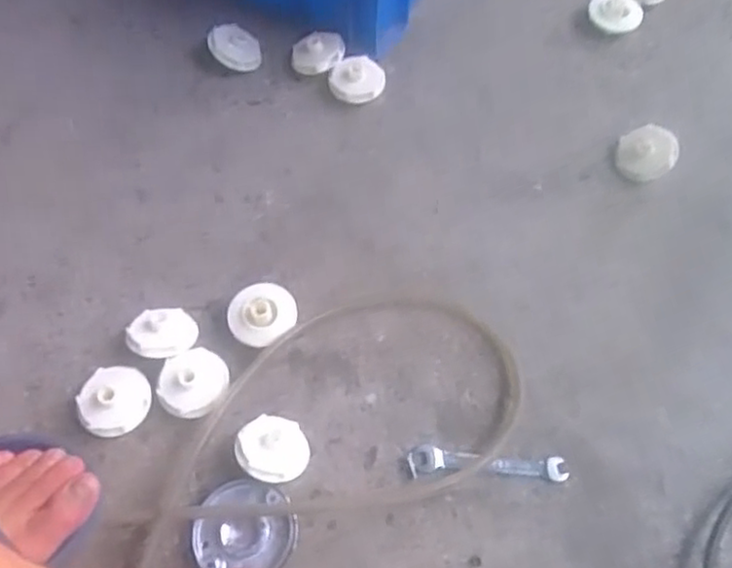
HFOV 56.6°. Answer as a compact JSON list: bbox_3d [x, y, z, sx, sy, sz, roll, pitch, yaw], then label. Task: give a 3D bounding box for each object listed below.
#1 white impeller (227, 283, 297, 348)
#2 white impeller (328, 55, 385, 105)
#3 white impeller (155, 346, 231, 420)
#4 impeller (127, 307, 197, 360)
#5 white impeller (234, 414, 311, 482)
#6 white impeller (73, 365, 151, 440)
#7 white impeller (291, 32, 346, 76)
[{"bbox_3d":[-0.086,0.028,0.563,0.054,0.030,0.050,0,63,-1],"label":"white impeller"},{"bbox_3d":[-0.009,-0.201,0.673,0.053,0.031,0.040,0,63,-1],"label":"white impeller"},{"bbox_3d":[-0.135,0.080,0.535,0.053,0.029,0.051,0,63,-1],"label":"white impeller"},{"bbox_3d":[-0.166,0.041,0.553,0.051,0.023,0.051,3,54,-4],"label":"impeller"},{"bbox_3d":[-0.070,0.126,0.511,0.053,0.022,0.053,9,43,-8],"label":"white impeller"},{"bbox_3d":[-0.194,0.093,0.529,0.054,0.028,0.052,-4,63,-3],"label":"white impeller"},{"bbox_3d":[-0.049,-0.233,0.683,0.054,0.012,0.043,-19,70,13],"label":"white impeller"}]

